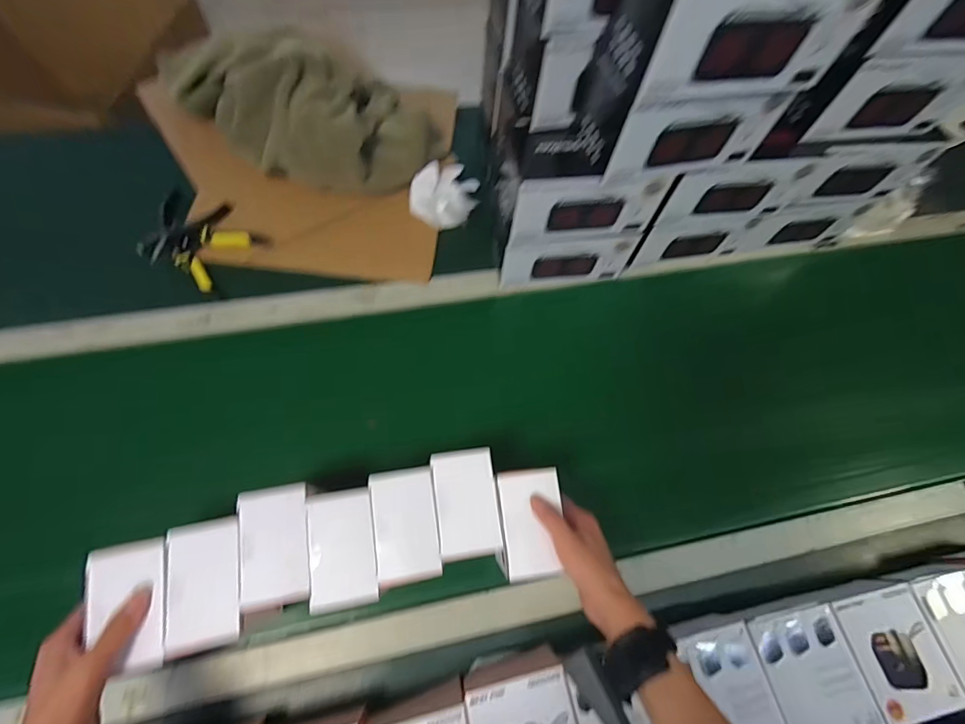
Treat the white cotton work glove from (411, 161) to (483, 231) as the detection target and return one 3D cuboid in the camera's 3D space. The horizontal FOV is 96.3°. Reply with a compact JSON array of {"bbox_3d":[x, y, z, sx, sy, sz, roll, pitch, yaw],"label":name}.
[{"bbox_3d":[-0.063,-0.275,0.703,0.097,0.033,0.118,33,68,11],"label":"white cotton work glove"}]

